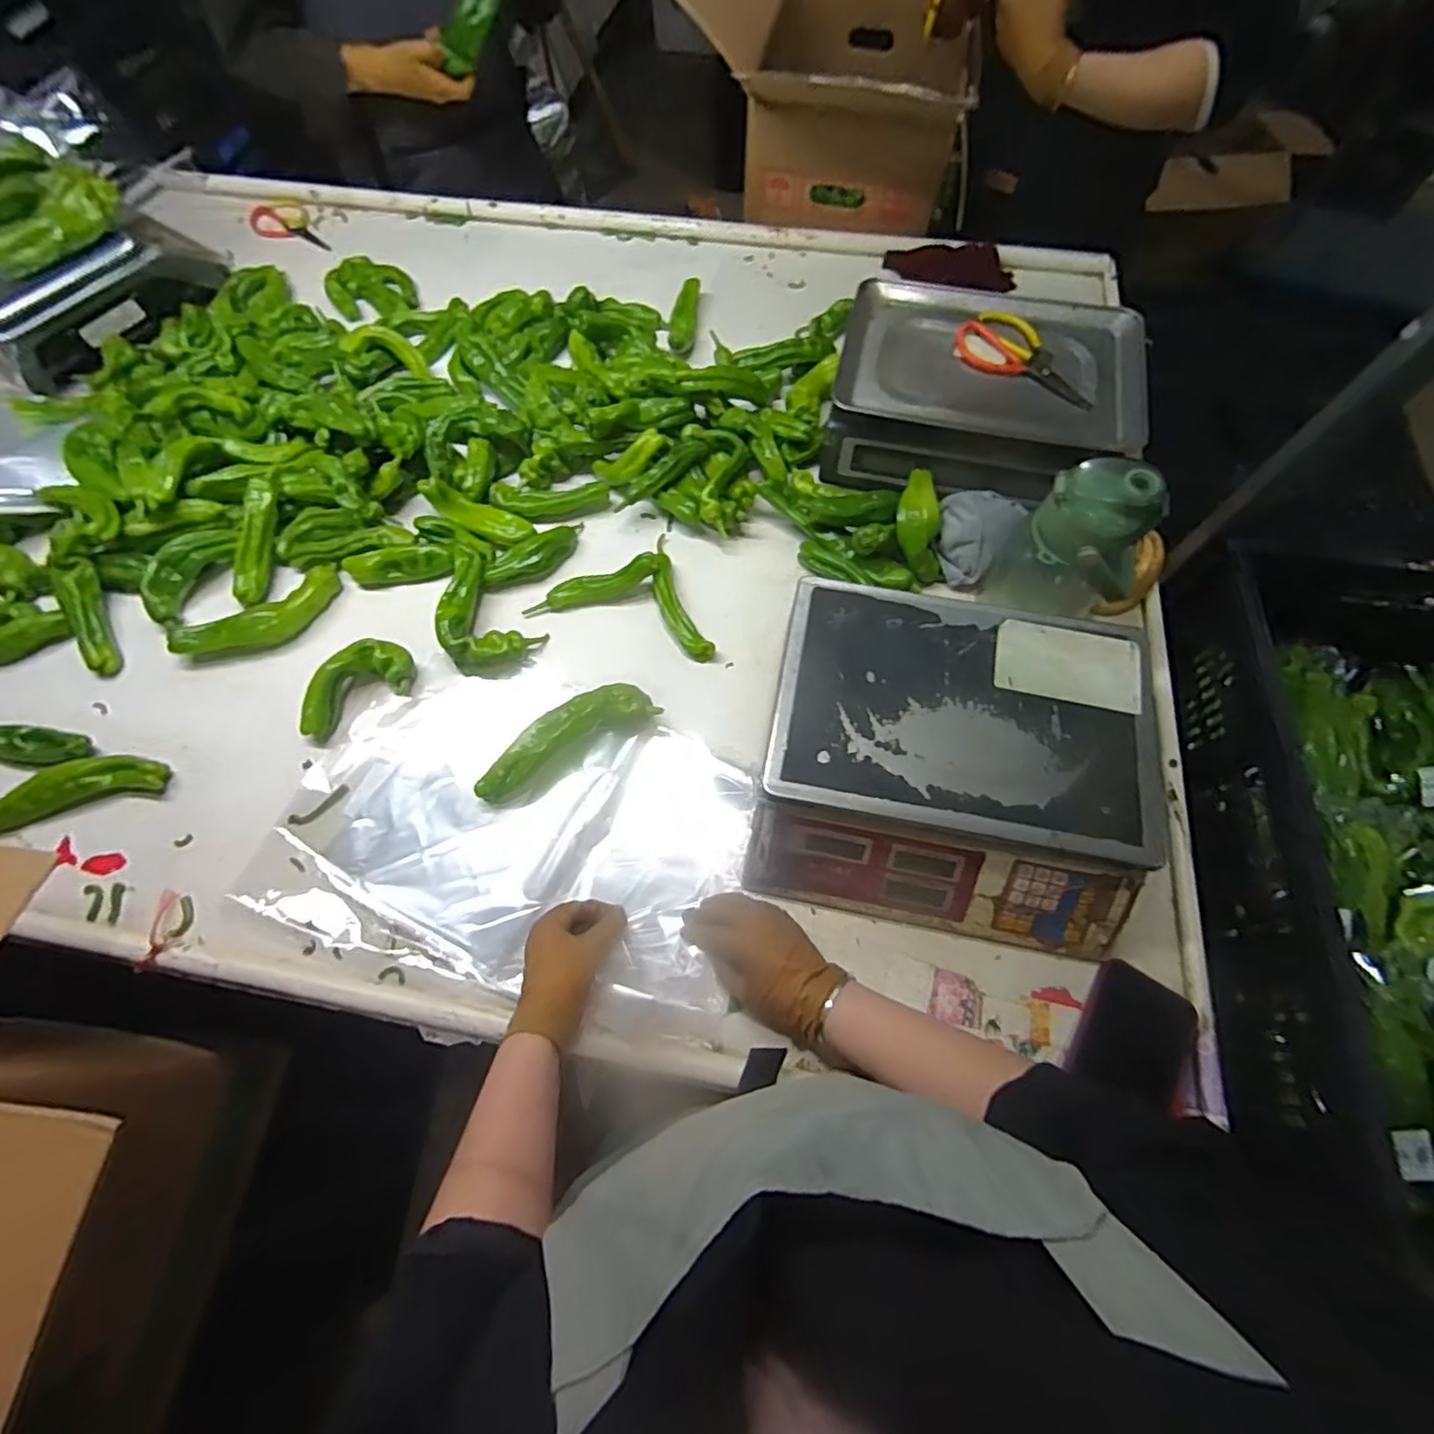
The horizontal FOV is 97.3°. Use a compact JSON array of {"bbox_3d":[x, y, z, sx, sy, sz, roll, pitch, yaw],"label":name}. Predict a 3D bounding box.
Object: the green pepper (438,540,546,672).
[{"bbox_3d":[-0.276,-0.116,0.715,0.096,0.039,0.151,-40,71,-16],"label":"green pepper"}]

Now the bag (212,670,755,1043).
[{"bbox_3d":[-0.204,0.101,0.618,0.441,0.046,0.297,14,67,7],"label":"bag"}]

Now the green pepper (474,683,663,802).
[{"bbox_3d":[-0.159,0.019,0.655,0.198,0.038,0.063,-26,68,-11],"label":"green pepper"}]

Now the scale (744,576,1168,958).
[{"bbox_3d":[0.217,0.035,0.606,0.339,0.107,0.287,10,66,5],"label":"scale"}]

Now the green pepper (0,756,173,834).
[{"bbox_3d":[-0.670,0.077,0.648,0.197,0.035,0.049,-16,66,-7],"label":"green pepper"}]

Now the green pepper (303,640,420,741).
[{"bbox_3d":[-0.395,-0.036,0.683,0.130,0.039,0.066,-33,69,-14],"label":"green pepper"}]

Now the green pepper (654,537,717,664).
[{"bbox_3d":[-0.052,-0.145,0.739,0.039,0.036,0.181,-19,67,-8],"label":"green pepper"}]

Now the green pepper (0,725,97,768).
[{"bbox_3d":[-0.739,0.030,0.672,0.152,0.025,0.041,4,65,3],"label":"green pepper"}]

